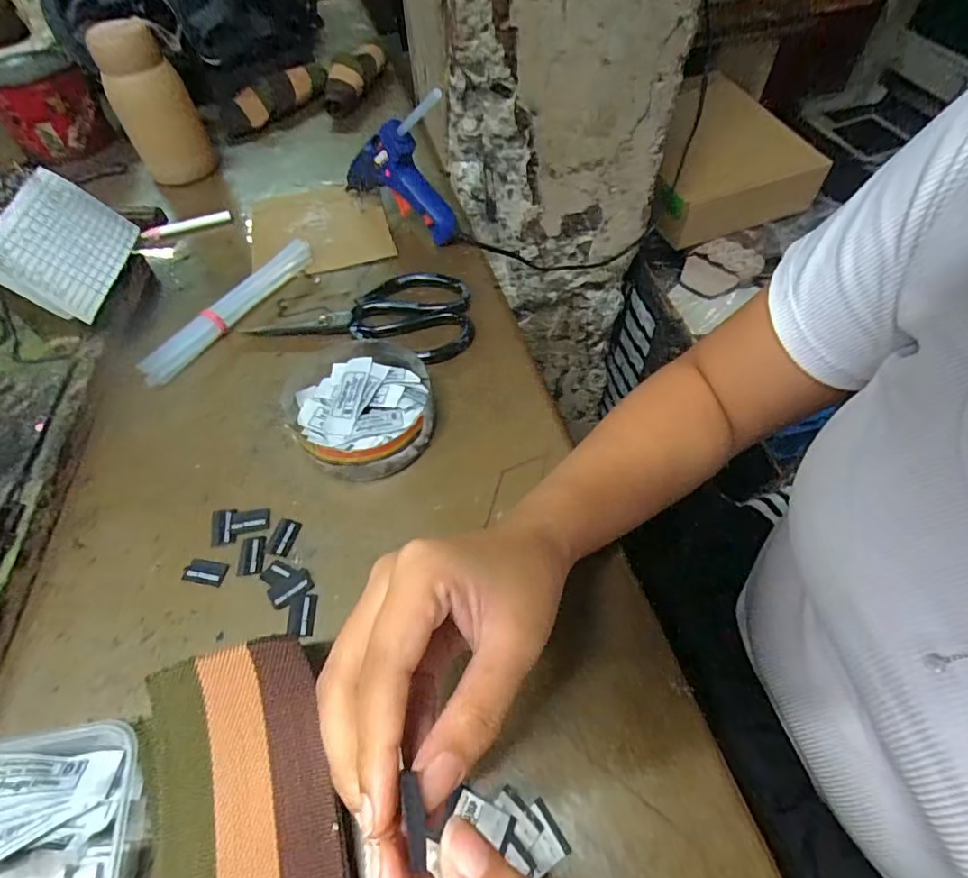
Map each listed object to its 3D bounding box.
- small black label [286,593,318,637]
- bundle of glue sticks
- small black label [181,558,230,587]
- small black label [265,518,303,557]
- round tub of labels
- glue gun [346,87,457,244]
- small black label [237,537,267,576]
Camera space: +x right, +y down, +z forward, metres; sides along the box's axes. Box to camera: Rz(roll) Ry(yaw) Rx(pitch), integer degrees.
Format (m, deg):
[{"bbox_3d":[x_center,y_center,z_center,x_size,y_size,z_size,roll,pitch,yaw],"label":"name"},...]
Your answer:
[{"bbox_3d":[-0.105,0.101,0.298,0.014,0.005,0.024,-2,55,0],"label":"small black label"},{"bbox_3d":[-0.209,-0.112,0.438,0.022,0.021,0.180,28,60,19],"label":"bundle of glue sticks"},{"bbox_3d":[-0.170,0.081,0.315,0.025,0.004,0.014,6,55,6],"label":"small black label"},{"bbox_3d":[-0.127,0.062,0.327,0.016,0.004,0.024,16,63,4],"label":"small black label"},{"bbox_3d":[-0.089,-0.025,0.364,0.103,0.032,0.109,-1,55,1],"label":"round tub of labels"},{"bbox_3d":[-0.085,-0.253,0.470,0.137,0.124,0.028,29,61,20],"label":"glue gun"},{"bbox_3d":[-0.144,0.072,0.320,0.015,0.004,0.024,-3,55,-1],"label":"small black label"}]

